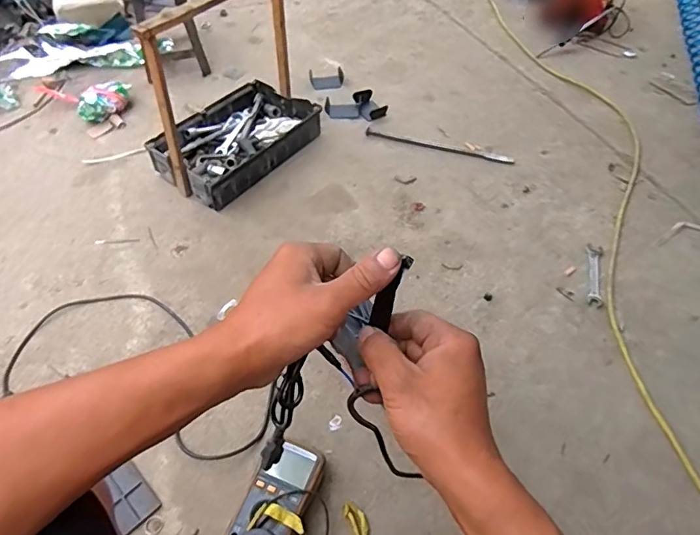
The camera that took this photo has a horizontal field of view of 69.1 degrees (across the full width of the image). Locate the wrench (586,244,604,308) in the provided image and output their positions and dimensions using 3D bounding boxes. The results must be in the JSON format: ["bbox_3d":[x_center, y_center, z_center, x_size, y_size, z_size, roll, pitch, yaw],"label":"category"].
[{"bbox_3d":[0.460,0.013,0.950,0.029,0.004,0.140,13,56,8],"label":"wrench"}]

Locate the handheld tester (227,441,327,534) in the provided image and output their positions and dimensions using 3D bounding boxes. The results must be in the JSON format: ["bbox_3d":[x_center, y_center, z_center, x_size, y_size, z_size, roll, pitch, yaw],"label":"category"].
[{"bbox_3d":[-0.099,0.326,0.688,0.081,0.050,0.171,21,54,17],"label":"handheld tester"}]

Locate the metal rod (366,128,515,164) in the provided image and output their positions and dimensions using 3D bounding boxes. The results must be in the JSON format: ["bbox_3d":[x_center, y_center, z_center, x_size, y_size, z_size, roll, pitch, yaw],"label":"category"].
[{"bbox_3d":[0.201,-0.276,1.159,0.335,0.008,0.024,14,56,9],"label":"metal rod"}]

